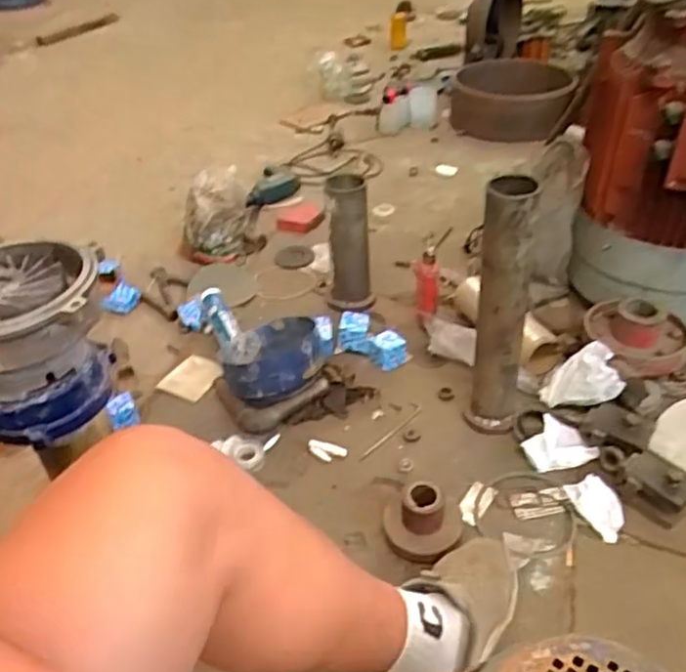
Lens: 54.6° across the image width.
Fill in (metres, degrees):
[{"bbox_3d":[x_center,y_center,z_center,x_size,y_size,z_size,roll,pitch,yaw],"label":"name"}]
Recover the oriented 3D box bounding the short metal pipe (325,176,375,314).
[{"bbox_3d":[0.015,-0.187,1.429,0.099,0.302,0.084,0,39,5],"label":"short metal pipe"}]

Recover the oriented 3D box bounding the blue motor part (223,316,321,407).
[{"bbox_3d":[-0.135,0.036,1.260,0.188,0.112,0.202,-4,38,-1],"label":"blue motor part"}]

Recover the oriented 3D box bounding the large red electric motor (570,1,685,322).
[{"bbox_3d":[0.613,-0.300,1.213,0.359,0.559,0.365,14,41,20],"label":"large red electric motor"}]

